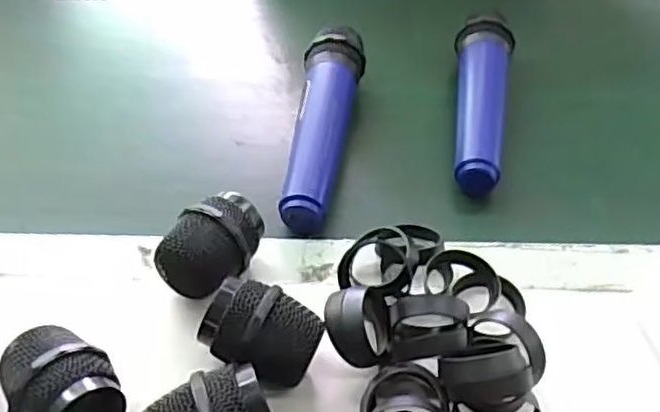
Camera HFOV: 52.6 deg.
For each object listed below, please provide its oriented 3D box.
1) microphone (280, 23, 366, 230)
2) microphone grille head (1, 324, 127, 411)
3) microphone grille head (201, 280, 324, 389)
[{"bbox_3d":[-0.002,-0.062,0.494,0.049,0.041,0.198,5,45,0],"label":"microphone"},{"bbox_3d":[-0.130,0.088,0.324,0.047,0.046,0.065,-27,53,-28],"label":"microphone grille head"},{"bbox_3d":[-0.035,0.069,0.350,0.056,0.047,0.046,21,47,15],"label":"microphone grille head"}]

